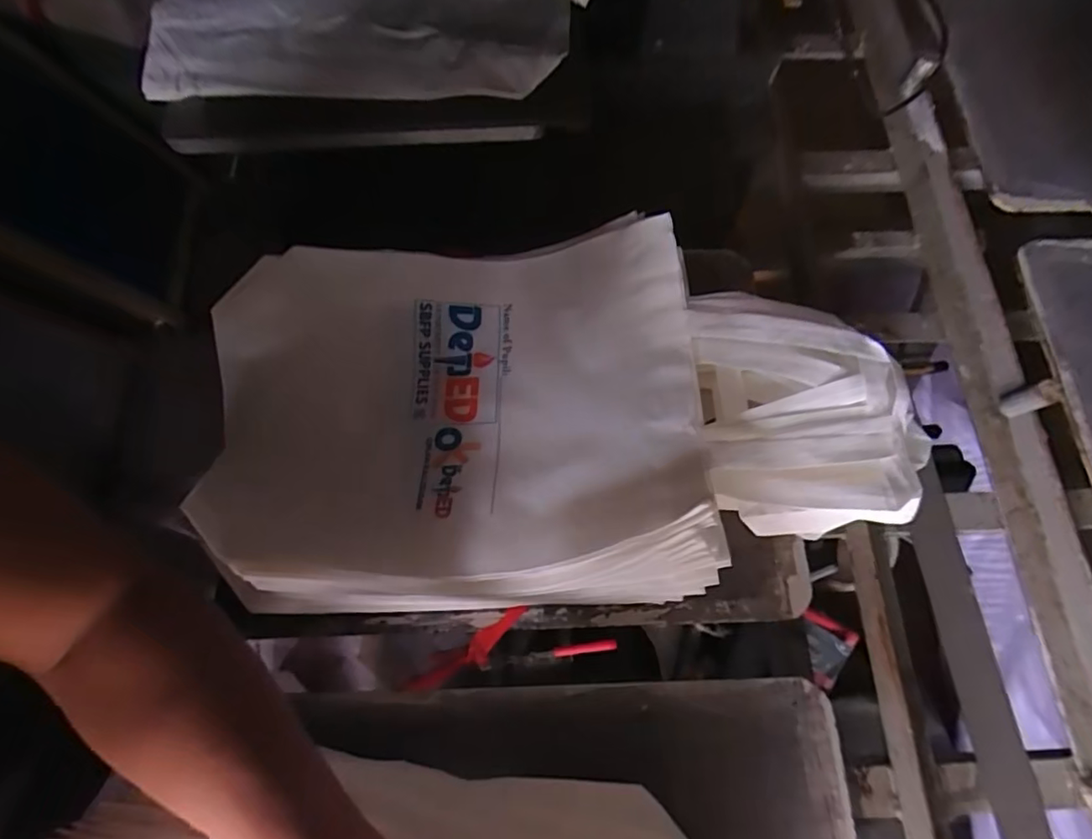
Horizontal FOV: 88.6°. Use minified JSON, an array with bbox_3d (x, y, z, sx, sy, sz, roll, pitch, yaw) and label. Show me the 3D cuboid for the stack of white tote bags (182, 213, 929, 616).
[{"bbox_3d":[0.013,-0.007,0.503,0.606,0.091,0.329,-2,71,-1],"label":"stack of white tote bags"}]

